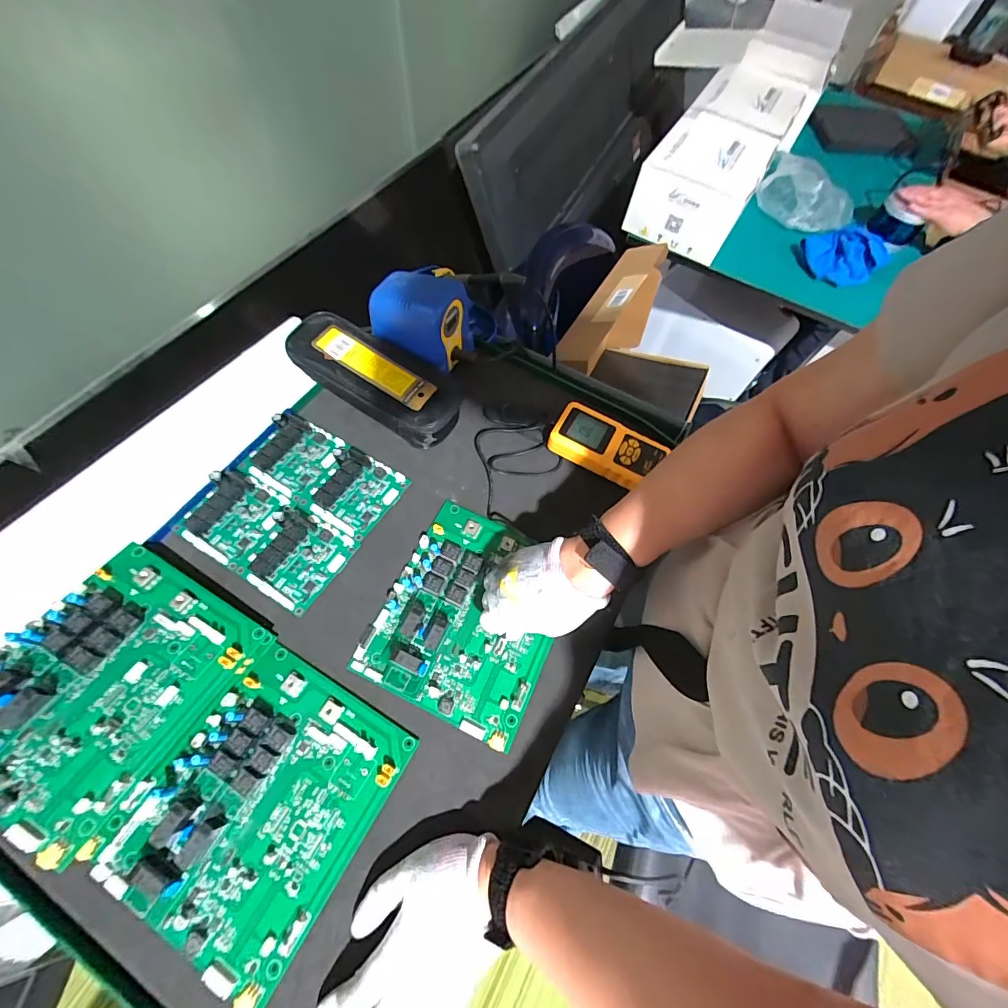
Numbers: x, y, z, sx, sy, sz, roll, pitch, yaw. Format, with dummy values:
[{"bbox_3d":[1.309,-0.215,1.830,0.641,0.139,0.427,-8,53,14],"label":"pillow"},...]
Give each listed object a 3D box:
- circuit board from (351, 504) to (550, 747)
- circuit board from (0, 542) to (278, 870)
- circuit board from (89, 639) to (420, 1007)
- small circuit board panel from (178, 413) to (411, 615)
[{"bbox_3d":[-0.032,0.107,0.436,0.171,0.028,0.200,24,66,7],"label":"circuit board"},{"bbox_3d":[-0.344,0.151,0.369,0.166,0.024,0.203,32,58,2],"label":"circuit board"},{"bbox_3d":[-0.202,0.249,0.355,0.173,0.029,0.204,29,67,10],"label":"circuit board"},{"bbox_3d":[-0.235,-0.004,0.480,0.177,0.022,0.185,29,67,10],"label":"small circuit board panel"}]

